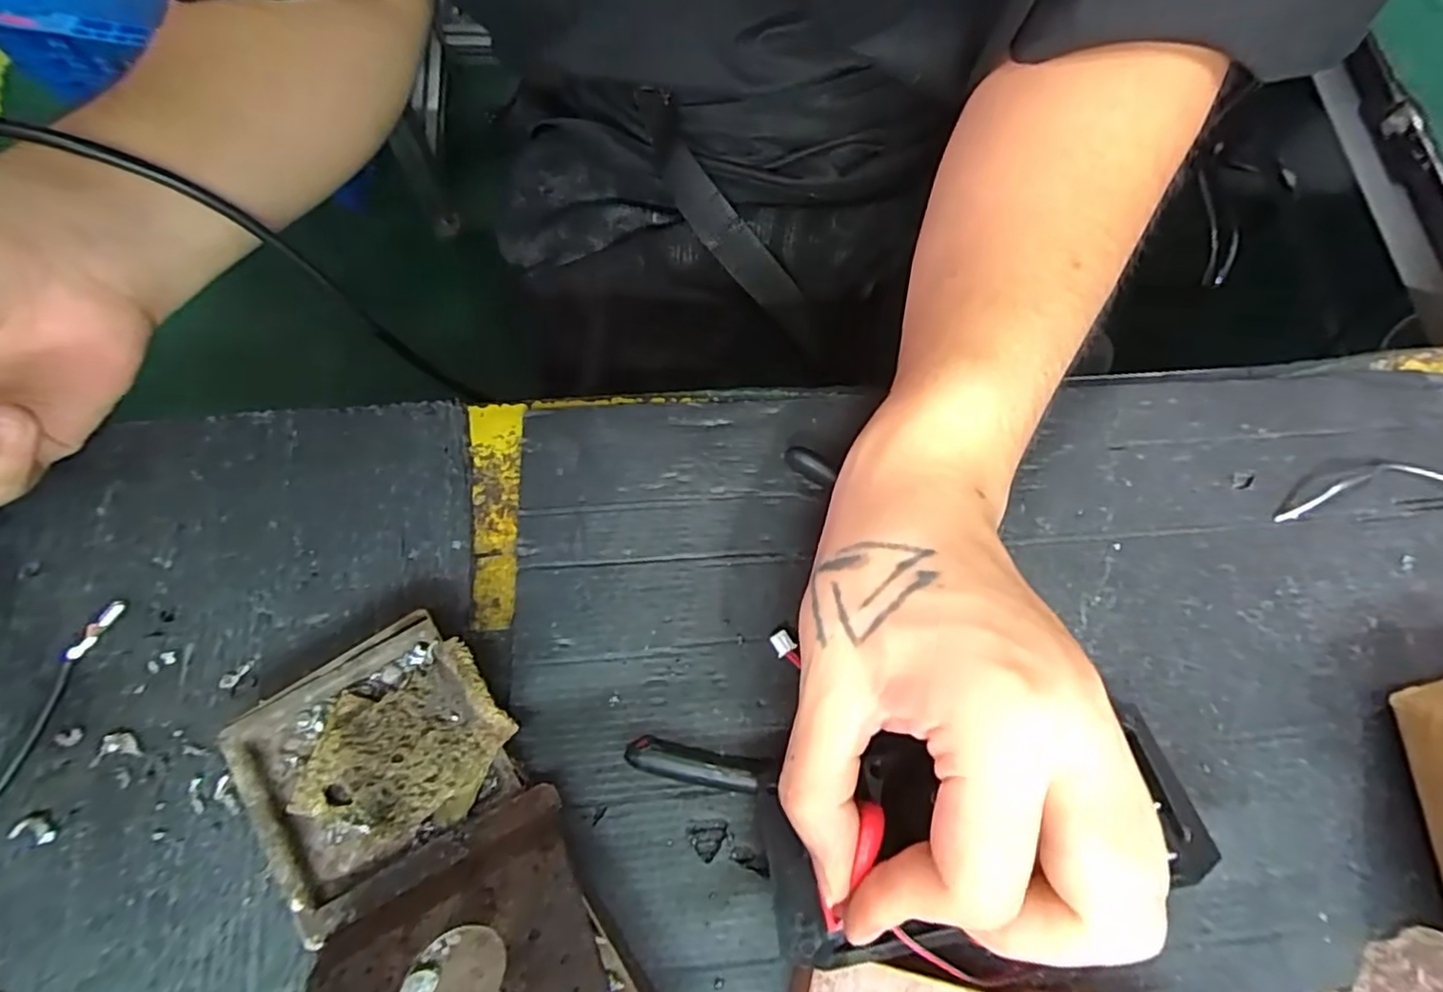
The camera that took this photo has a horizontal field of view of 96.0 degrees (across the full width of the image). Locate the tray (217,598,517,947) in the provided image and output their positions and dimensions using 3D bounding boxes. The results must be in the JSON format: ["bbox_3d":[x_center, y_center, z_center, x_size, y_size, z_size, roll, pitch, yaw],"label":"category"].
[{"bbox_3d":[-0.108,0.084,0.208,0.076,0.025,0.072,-31,79,-13],"label":"tray"}]

